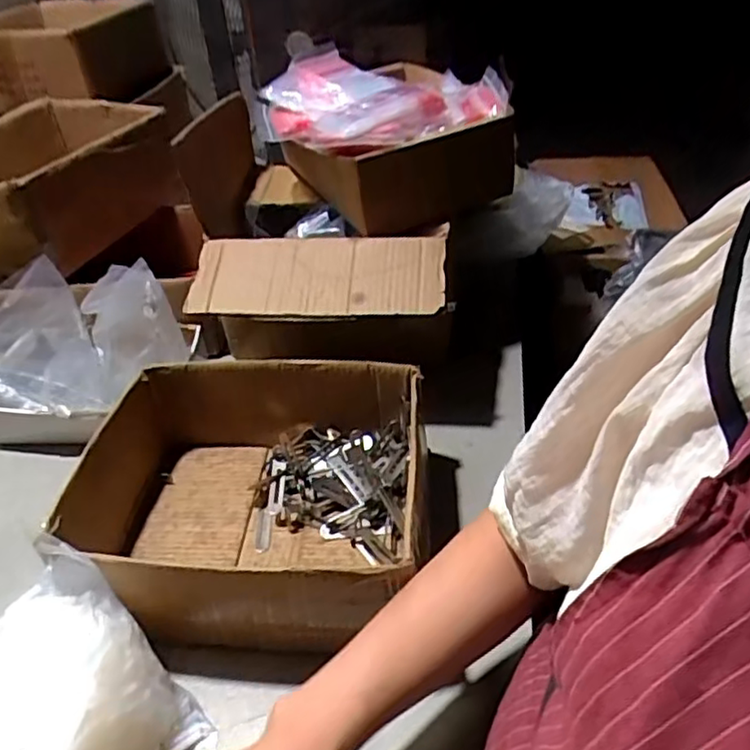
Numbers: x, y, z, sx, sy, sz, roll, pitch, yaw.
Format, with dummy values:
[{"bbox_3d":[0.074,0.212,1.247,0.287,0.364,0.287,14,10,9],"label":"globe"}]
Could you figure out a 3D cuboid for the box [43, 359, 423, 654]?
[{"bbox_3d":[-0.117,0.115,0.643,0.320,0.118,0.274,0,39,6],"label":"box"}]

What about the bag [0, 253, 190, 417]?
[{"bbox_3d":[-0.409,-0.050,0.804,0.299,0.143,0.168,4,39,11],"label":"bag"}]

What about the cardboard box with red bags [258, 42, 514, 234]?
[{"bbox_3d":[-0.014,-0.336,0.891,0.253,0.137,0.350,-25,43,-24],"label":"cardboard box with red bags"}]

